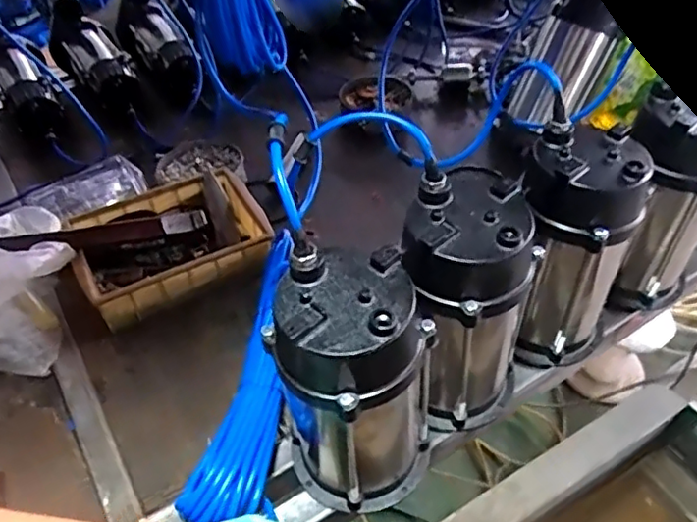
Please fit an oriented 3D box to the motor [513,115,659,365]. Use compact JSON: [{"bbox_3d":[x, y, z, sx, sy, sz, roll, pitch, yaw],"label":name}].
[{"bbox_3d":[0.241,-0.010,0.650,0.116,0.251,0.115,-6,46,-3],"label":"motor"}]

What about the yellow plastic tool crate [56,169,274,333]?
[{"bbox_3d":[-0.241,-0.029,0.818,0.250,0.079,0.182,-21,49,-17],"label":"yellow plastic tool crate"}]

